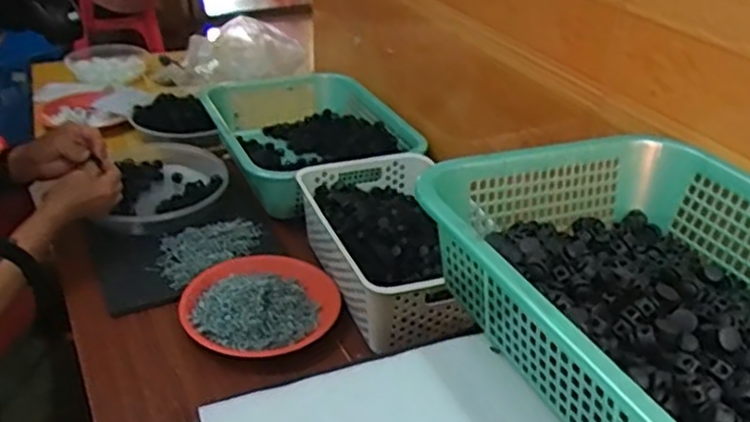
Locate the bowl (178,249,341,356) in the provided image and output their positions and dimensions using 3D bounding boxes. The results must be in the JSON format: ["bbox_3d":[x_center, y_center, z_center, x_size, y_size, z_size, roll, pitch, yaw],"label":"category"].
[{"bbox_3d":[-0.145,0.100,0.891,0.189,0.056,0.191,1,31,-1],"label":"bowl"}]

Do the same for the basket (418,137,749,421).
[{"bbox_3d":[0.231,0.063,0.510,0.292,0.099,0.380,-14,35,-20],"label":"basket"}]

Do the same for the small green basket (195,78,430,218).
[{"bbox_3d":[-0.109,-0.133,1.235,0.311,0.108,0.389,-11,33,-20],"label":"small green basket"}]

